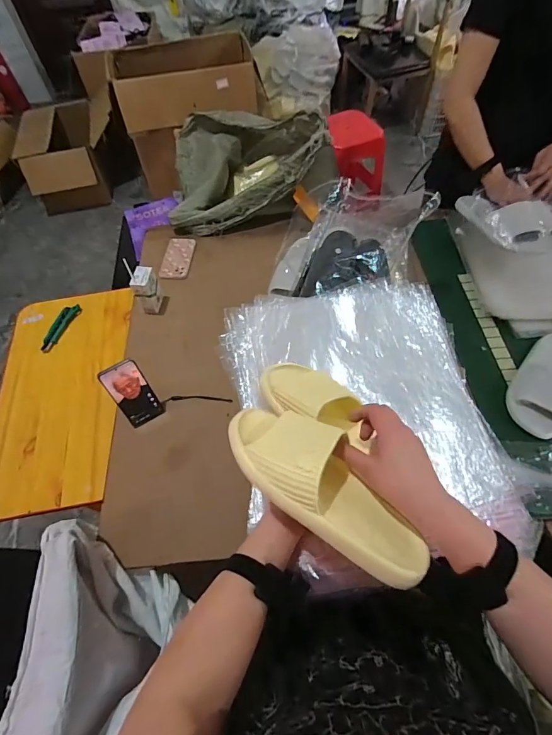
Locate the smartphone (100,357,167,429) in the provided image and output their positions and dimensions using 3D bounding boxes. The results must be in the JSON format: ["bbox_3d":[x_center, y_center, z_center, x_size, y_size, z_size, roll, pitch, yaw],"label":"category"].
[{"bbox_3d":[-0.304,0.056,0.785,0.077,0.150,0.018,-31,40,-18],"label":"smartphone"}]

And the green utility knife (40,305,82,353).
[{"bbox_3d":[-0.586,-0.110,0.996,0.043,0.018,0.154,16,62,12],"label":"green utility knife"}]

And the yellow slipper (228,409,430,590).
[{"bbox_3d":[0.054,0.126,0.402,0.244,0.060,0.102,40,69,12],"label":"yellow slipper"}]

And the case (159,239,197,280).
[{"bbox_3d":[-0.291,-0.328,1.099,0.082,0.007,0.169,2,60,4],"label":"case"}]

